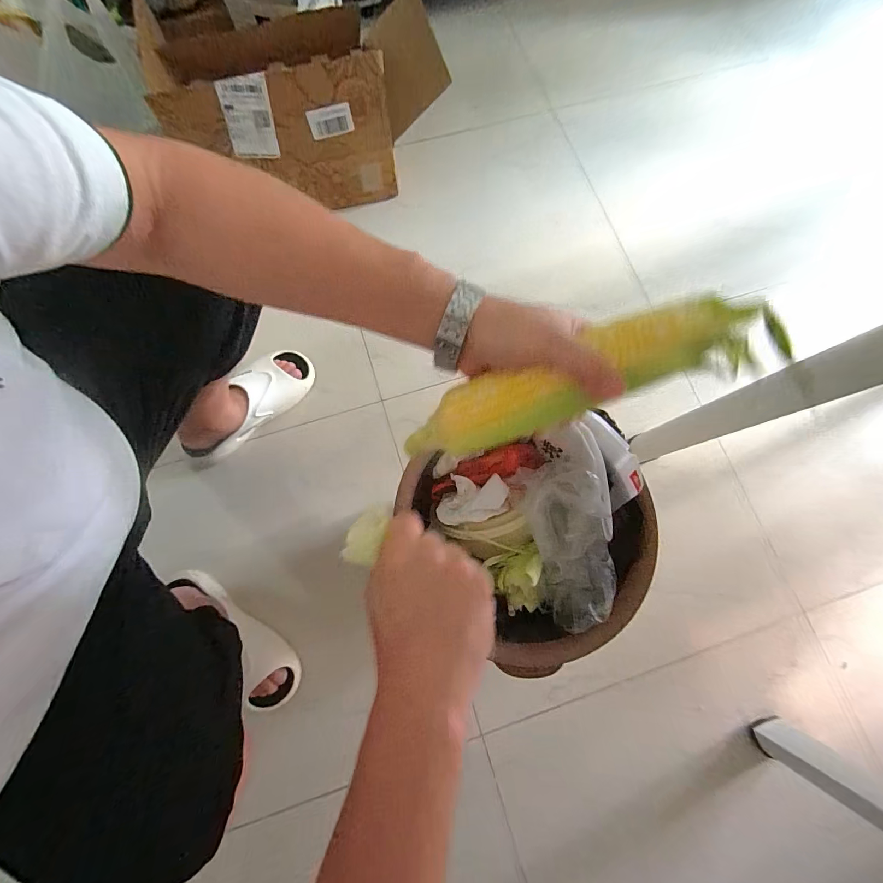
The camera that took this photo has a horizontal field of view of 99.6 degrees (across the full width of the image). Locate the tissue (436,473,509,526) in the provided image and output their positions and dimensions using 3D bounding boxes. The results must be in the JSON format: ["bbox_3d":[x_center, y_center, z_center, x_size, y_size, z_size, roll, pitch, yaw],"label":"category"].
[{"bbox_3d":[0.037,0.073,0.462,0.080,0.034,0.059,4,77,-1],"label":"tissue"}]

